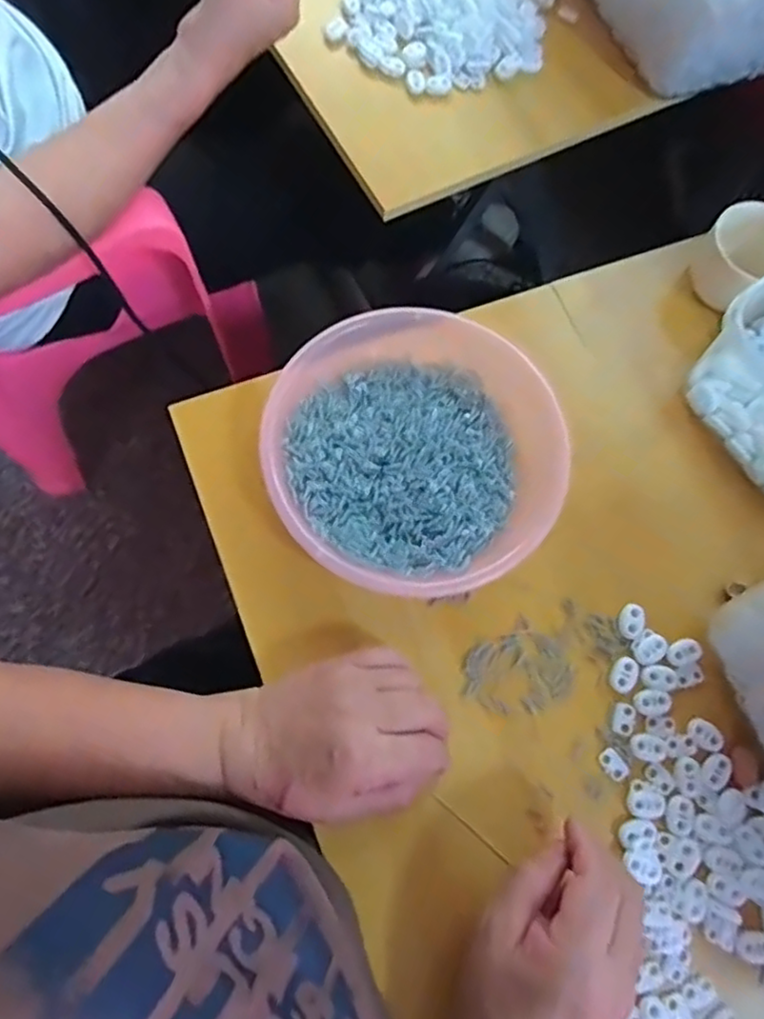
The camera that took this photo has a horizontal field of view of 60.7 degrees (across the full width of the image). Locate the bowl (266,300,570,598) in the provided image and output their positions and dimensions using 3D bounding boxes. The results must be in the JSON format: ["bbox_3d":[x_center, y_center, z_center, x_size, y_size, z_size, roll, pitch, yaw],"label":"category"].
[{"bbox_3d":[0.020,-0.035,0.434,0.177,0.056,0.189,1,72,-5],"label":"bowl"}]

